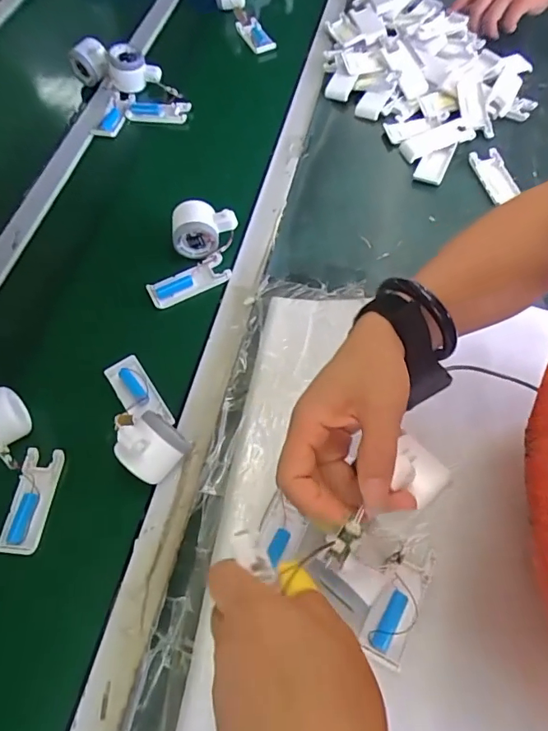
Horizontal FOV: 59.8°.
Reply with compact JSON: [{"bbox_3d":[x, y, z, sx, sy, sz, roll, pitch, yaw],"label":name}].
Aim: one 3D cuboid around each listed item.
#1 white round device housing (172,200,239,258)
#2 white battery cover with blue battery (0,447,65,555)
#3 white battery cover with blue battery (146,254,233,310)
[{"bbox_3d":[-0.091,-0.181,0.628,0.082,0.051,0.051,-5,61,1],"label":"white round device housing"},{"bbox_3d":[-0.251,0.138,0.492,0.040,0.011,0.104,4,62,6],"label":"white battery cover with blue battery"},{"bbox_3d":[-0.111,-0.110,0.620,0.105,0.017,0.040,-25,63,-9],"label":"white battery cover with blue battery"}]

